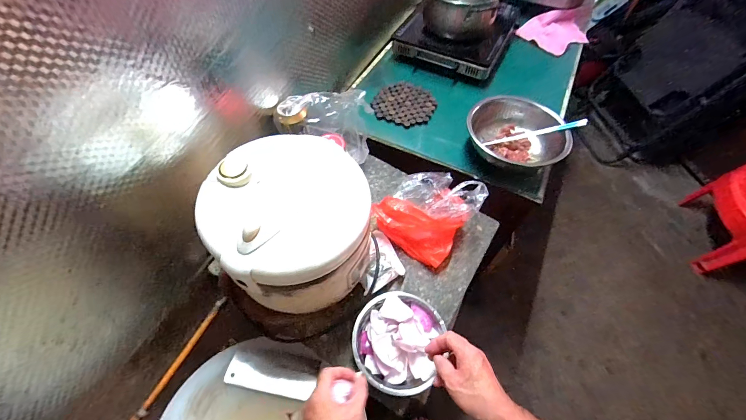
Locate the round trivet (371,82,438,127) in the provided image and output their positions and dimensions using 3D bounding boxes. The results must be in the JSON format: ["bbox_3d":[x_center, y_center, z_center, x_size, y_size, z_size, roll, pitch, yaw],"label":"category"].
[{"bbox_3d":[0.089,-0.299,0.923,0.165,0.010,0.162,1,57,-2],"label":"round trivet"}]

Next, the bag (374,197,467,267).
[{"bbox_3d":[0.087,0.028,0.676,0.176,0.084,0.105,25,59,13],"label":"bag"}]

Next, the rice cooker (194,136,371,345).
[{"bbox_3d":[-0.129,0.052,0.572,0.248,0.252,0.269,27,60,15],"label":"rice cooker"}]

